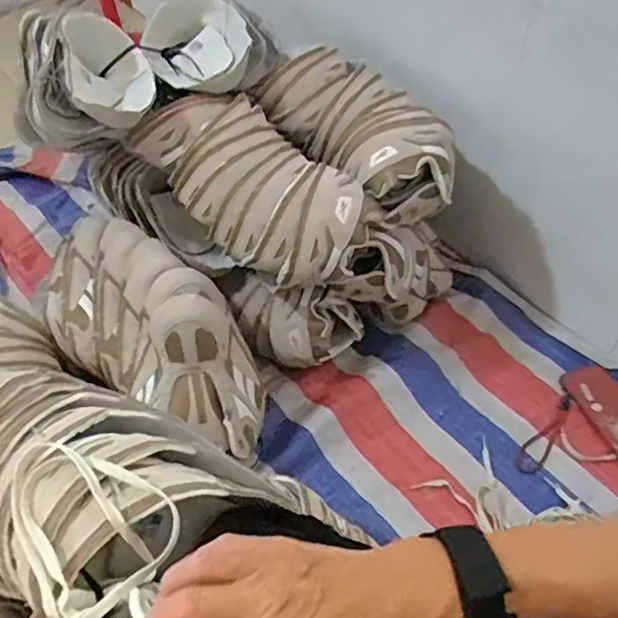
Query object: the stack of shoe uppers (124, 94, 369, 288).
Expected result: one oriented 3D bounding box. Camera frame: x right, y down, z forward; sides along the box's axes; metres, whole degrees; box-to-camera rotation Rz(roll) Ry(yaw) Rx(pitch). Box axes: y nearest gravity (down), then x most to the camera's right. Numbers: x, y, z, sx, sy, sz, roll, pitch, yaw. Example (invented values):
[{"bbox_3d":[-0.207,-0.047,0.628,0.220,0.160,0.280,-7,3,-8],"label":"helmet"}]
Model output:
[{"bbox_3d":[-0.084,-0.176,0.815,0.157,0.109,0.351,-32,54,-26],"label":"stack of shoe uppers"}]

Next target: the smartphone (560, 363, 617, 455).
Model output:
[{"bbox_3d":[0.442,0.150,0.874,0.075,0.015,0.163,-15,49,-13],"label":"smartphone"}]

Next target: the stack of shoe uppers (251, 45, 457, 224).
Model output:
[{"bbox_3d":[0.074,-0.254,0.869,0.155,0.109,0.321,-28,53,-24],"label":"stack of shoe uppers"}]

